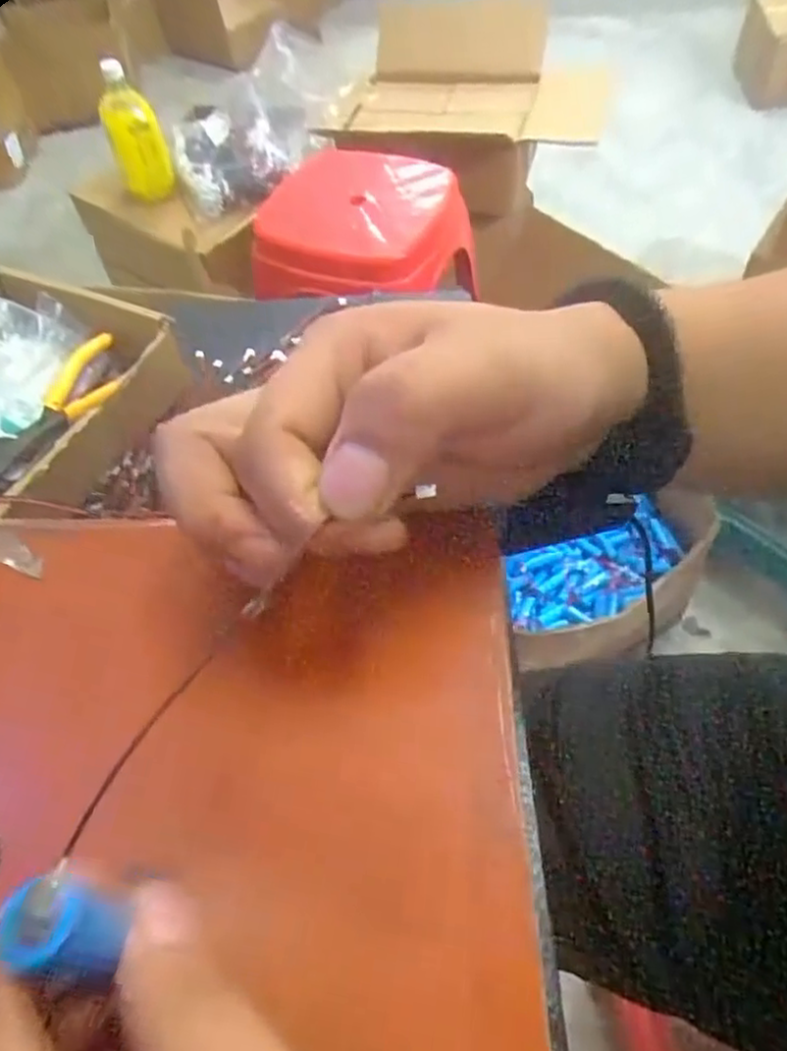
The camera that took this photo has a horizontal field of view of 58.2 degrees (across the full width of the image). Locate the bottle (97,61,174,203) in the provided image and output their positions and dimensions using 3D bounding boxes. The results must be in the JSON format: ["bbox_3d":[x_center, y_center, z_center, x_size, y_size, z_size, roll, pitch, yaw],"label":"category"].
[{"bbox_3d":[-0.413,-0.628,1.130,0.082,0.174,0.102,-22,56,-11],"label":"bottle"}]

